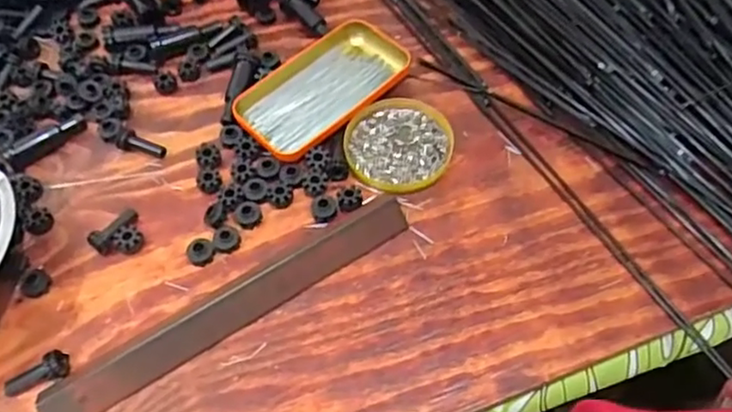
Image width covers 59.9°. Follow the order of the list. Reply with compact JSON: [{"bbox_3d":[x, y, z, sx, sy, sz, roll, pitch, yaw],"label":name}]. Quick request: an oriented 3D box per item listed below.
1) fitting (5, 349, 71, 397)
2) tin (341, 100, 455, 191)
[{"bbox_3d":[-0.209,0.109,0.405,0.041,0.019,0.012,-29,60,-15],"label":"fitting"},{"bbox_3d":[0.025,-0.052,0.495,0.081,0.015,0.086,-2,57,3],"label":"tin"}]

